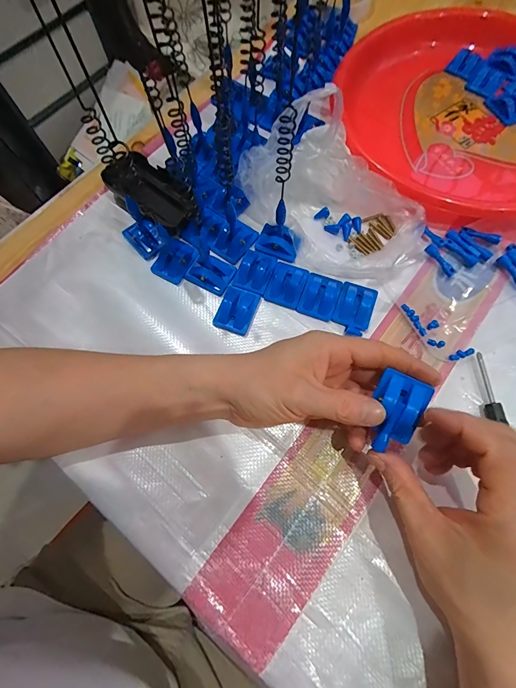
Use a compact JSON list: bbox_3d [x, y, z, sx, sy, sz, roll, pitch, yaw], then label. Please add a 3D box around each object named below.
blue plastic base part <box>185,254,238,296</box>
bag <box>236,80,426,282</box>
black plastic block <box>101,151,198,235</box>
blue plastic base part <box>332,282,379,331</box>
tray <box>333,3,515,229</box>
[{"bbox_3d":[-0.048,-0.071,0.333,0.044,0.013,0.035,22,73,9],"label":"blue plastic base part"},{"bbox_3d":[0.075,-0.143,0.321,0.119,0.073,0.184,-39,74,-11],"label":"bag"},{"bbox_3d":[-0.108,-0.158,0.352,0.106,0.025,0.053,40,77,14],"label":"black plastic block"},{"bbox_3d":[0.093,-0.037,0.318,0.033,0.013,0.045,21,73,9],"label":"blue plastic base part"},{"bbox_3d":[0.254,-0.280,0.381,0.294,0.037,0.325,40,77,14],"label":"tray"}]

